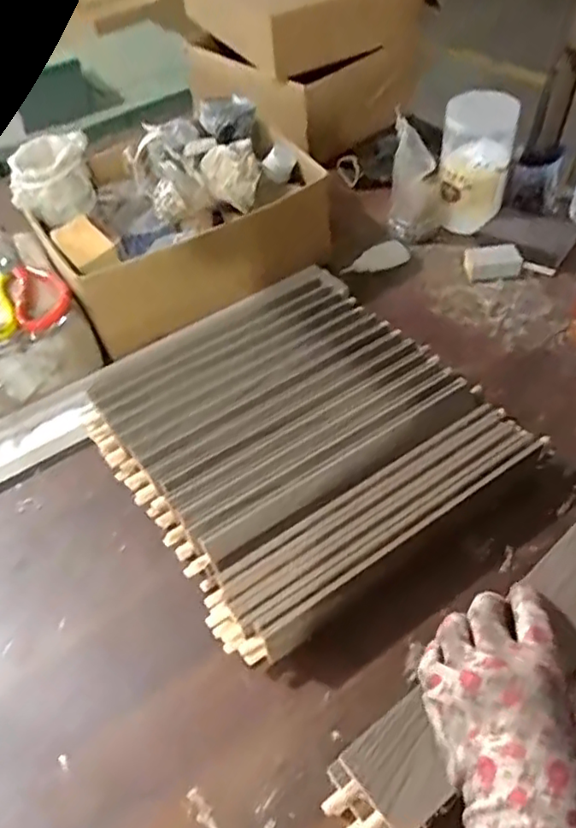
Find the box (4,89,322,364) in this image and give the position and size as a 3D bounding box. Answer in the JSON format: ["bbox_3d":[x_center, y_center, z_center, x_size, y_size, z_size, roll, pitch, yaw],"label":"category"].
[{"bbox_3d":[-0.140,-0.235,0.735,0.326,0.159,0.215,-26,52,-16],"label":"box"}]

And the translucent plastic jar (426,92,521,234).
[{"bbox_3d":[0.236,-0.317,0.783,0.086,0.164,0.068,12,51,15],"label":"translucent plastic jar"}]

